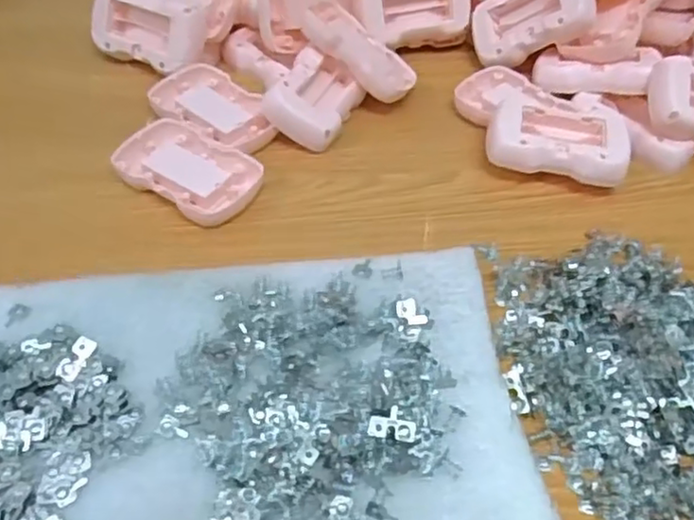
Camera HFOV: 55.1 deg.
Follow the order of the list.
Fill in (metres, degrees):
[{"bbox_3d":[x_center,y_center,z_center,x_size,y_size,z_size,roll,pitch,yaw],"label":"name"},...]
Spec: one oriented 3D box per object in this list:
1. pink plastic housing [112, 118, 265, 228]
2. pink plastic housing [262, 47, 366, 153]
[{"bbox_3d":[-0.098,-0.054,0.409,0.084,0.016,0.053,27,55,19],"label":"pink plastic housing"},{"bbox_3d":[-0.022,-0.109,0.445,0.051,0.022,0.071,33,49,-8],"label":"pink plastic housing"}]

